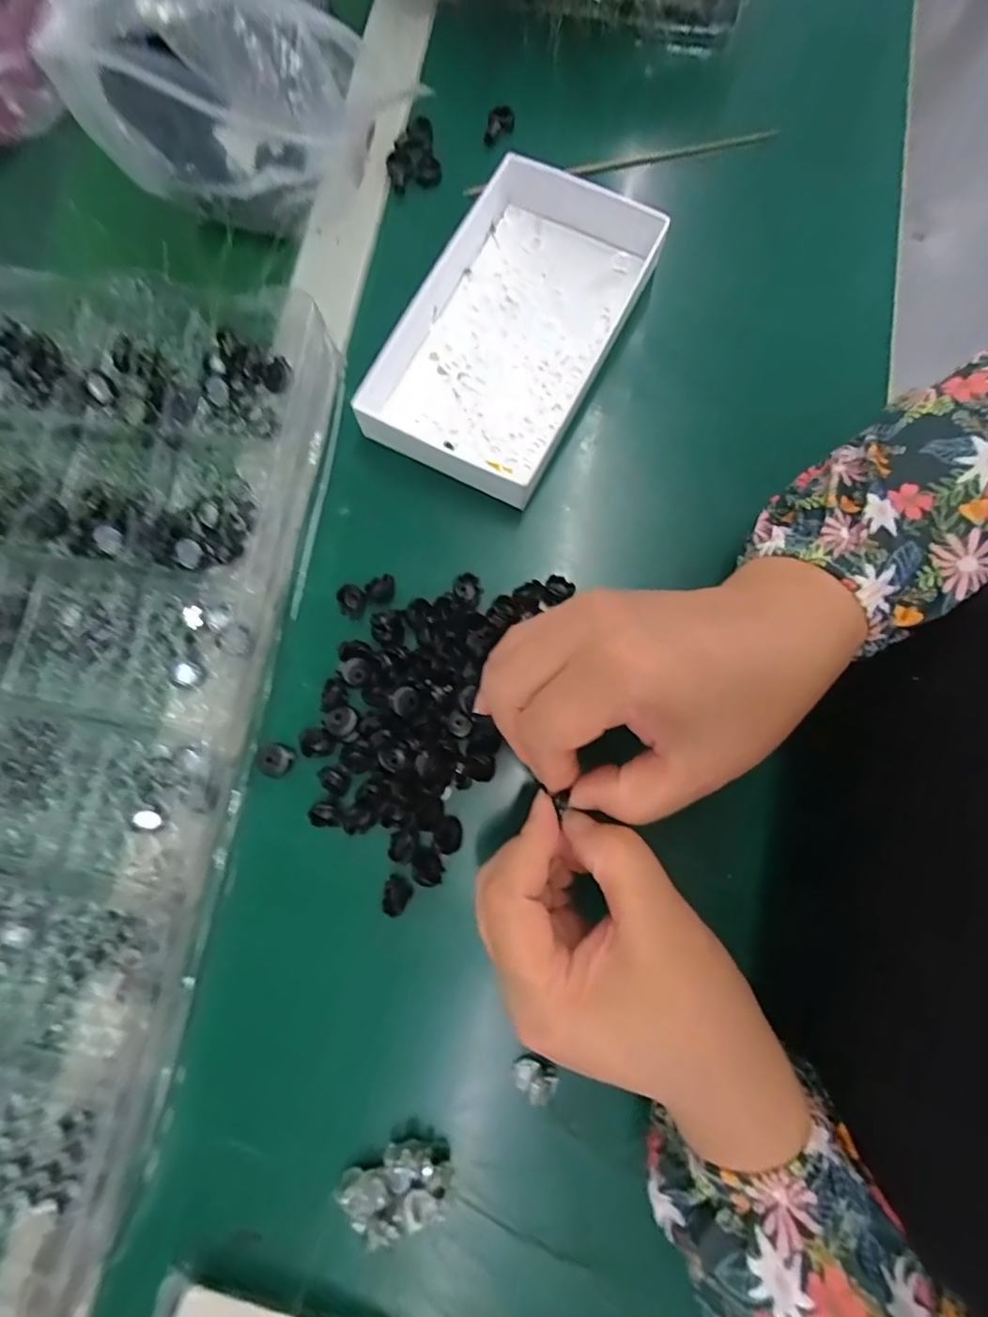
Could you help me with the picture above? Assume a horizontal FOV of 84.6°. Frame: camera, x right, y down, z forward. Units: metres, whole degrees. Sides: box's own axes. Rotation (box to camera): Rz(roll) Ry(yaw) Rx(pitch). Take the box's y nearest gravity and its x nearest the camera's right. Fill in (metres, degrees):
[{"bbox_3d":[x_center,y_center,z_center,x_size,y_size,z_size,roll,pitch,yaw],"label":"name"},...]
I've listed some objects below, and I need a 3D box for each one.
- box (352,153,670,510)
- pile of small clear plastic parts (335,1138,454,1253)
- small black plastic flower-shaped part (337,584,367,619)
[{"bbox_3d":[0.006,-0.179,0.295,0.106,0.025,0.178,26,82,5],"label":"box"},{"bbox_3d":[-0.042,0.223,0.230,0.044,0.018,0.028,-22,81,-3],"label":"pile of small clear plastic parts"},{"bbox_3d":[-0.073,-0.029,0.280,0.014,0.013,0.015,0,81,1],"label":"small black plastic flower-shaped part"}]

